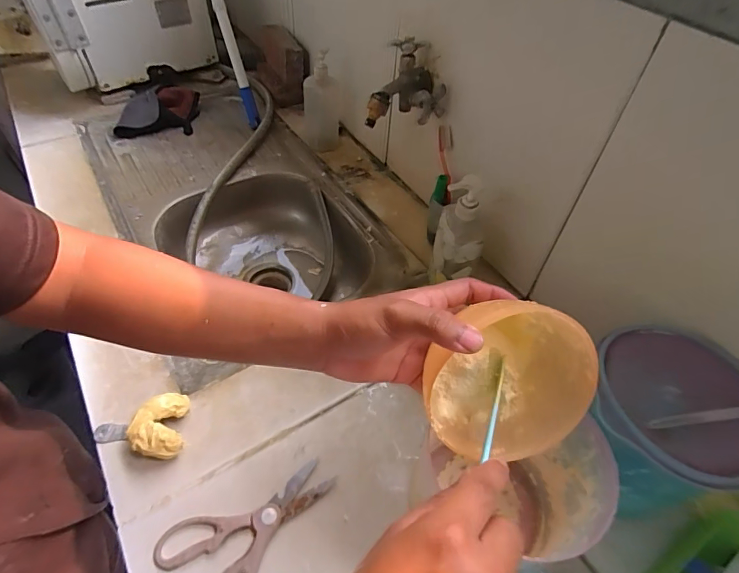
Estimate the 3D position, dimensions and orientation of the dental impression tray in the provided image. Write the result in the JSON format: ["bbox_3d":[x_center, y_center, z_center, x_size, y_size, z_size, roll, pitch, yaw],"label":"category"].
[{"bbox_3d":[-0.269,0.167,0.509,0.101,0.033,0.074,-6,50,-9],"label":"dental impression tray"}]

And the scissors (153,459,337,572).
[{"bbox_3d":[-0.119,0.255,0.458,0.177,0.009,0.111,-33,59,-28],"label":"scissors"}]

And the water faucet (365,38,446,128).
[{"bbox_3d":[0.060,-0.303,0.662,0.103,0.108,0.073,17,50,10],"label":"water faucet"}]

